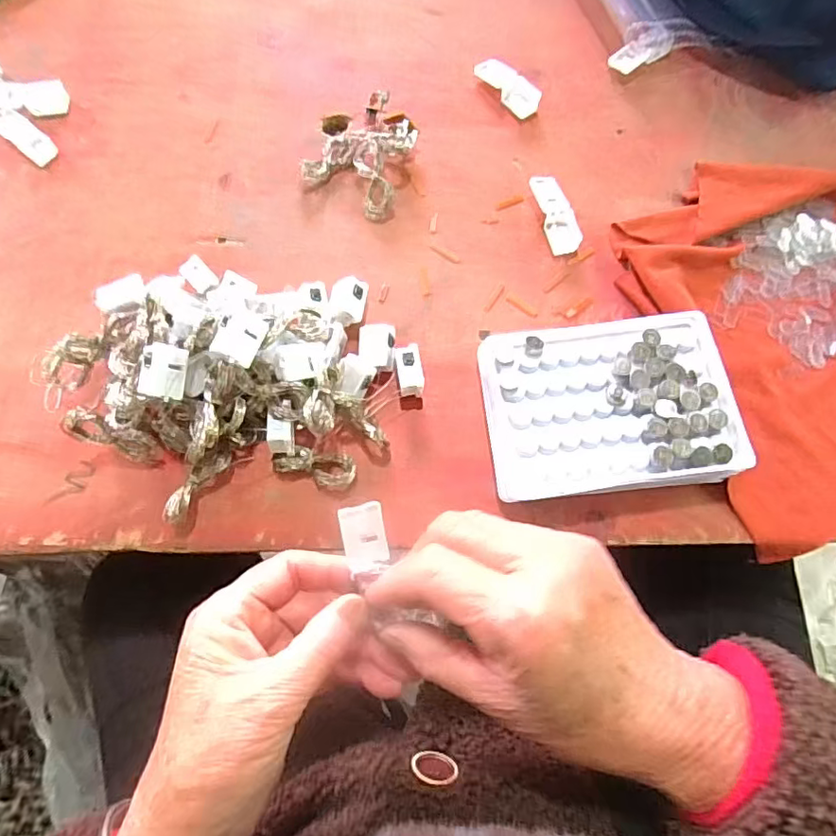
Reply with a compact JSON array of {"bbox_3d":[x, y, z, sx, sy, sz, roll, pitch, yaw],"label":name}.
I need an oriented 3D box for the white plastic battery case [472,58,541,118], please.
[{"bbox_3d":[0.066,-0.243,0.414,0.020,0.012,0.056,-35,73,-12],"label":"white plastic battery case"}]

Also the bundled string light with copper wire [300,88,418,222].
[{"bbox_3d":[-0.040,-0.188,0.386,0.071,0.025,0.098,18,70,7],"label":"bundled string light with copper wire"}]

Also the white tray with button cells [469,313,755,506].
[{"bbox_3d":[0.106,-0.006,0.320,0.133,0.029,0.097,-6,69,-3],"label":"white tray with button cells"}]

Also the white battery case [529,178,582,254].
[{"bbox_3d":[0.092,-0.136,0.377,0.021,0.008,0.058,-13,70,-5],"label":"white battery case"}]

